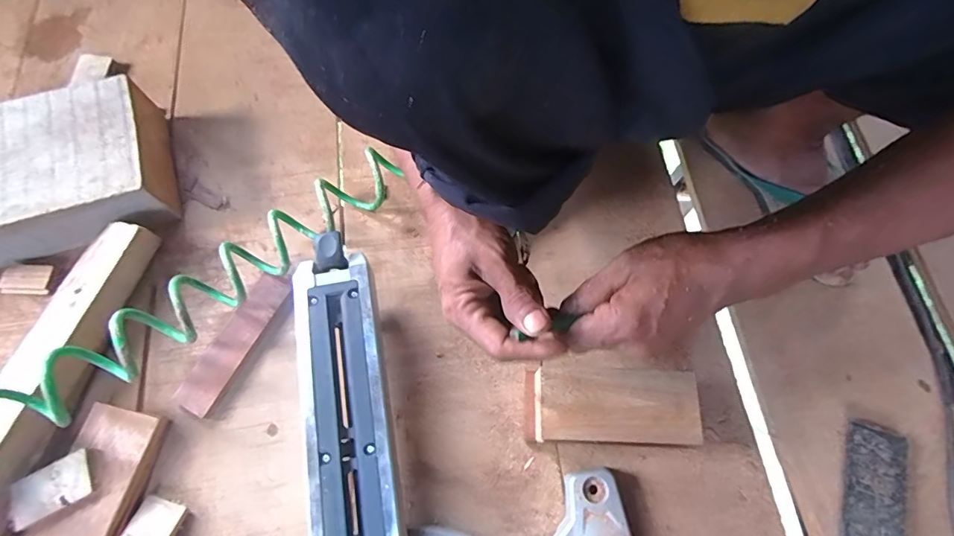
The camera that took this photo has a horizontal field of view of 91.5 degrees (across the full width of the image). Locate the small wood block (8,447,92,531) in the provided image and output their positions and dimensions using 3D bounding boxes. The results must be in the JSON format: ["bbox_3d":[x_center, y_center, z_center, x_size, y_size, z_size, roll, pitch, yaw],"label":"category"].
[{"bbox_3d":[-0.359,0.186,0.392,0.065,0.011,0.038,-28,73,-11],"label":"small wood block"}]

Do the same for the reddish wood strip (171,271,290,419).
[{"bbox_3d":[-0.239,0.071,0.461,0.039,0.014,0.147,26,72,8],"label":"reddish wood strip"}]

